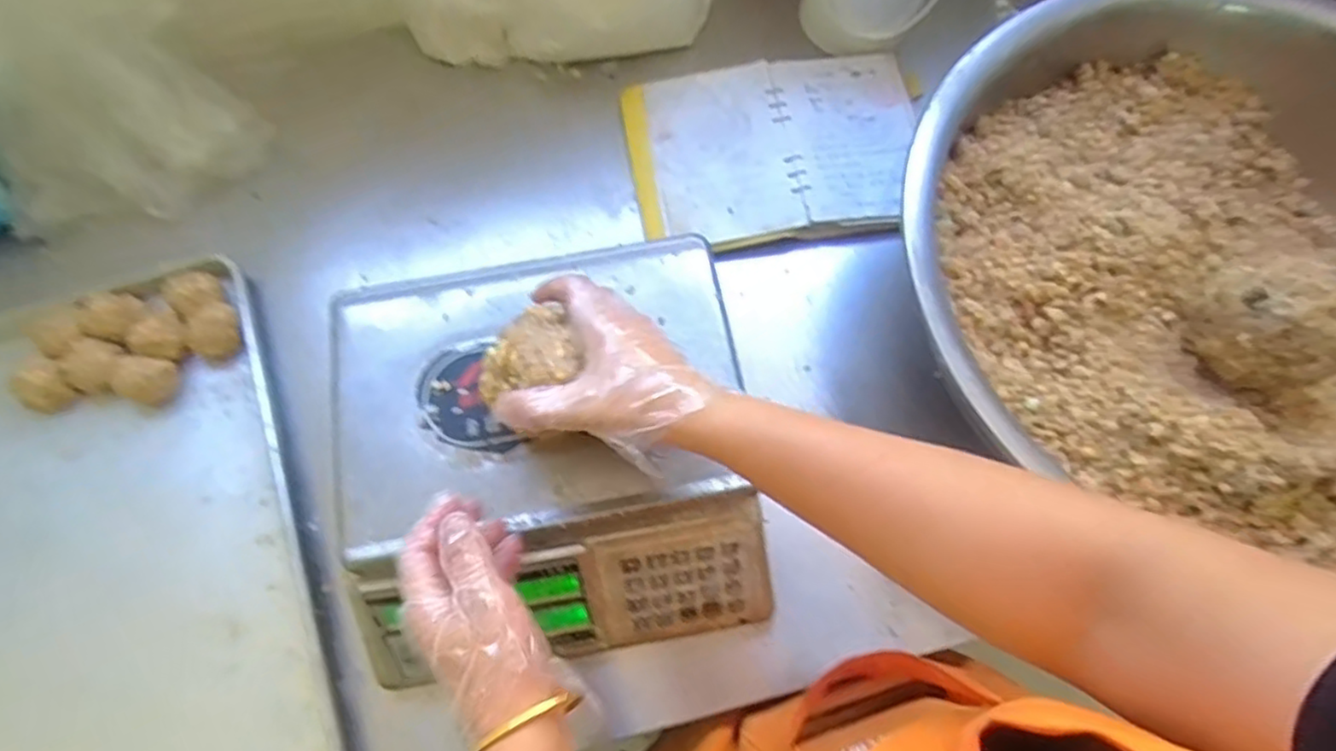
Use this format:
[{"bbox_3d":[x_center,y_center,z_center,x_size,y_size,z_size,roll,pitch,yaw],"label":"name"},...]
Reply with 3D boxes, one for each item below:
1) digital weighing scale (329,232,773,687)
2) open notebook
[{"bbox_3d":[-0.098,0.069,0.581,0.328,0.121,0.318,-9,72,-4],"label":"digital weighing scale"},{"bbox_3d":[0.120,-0.242,0.738,0.310,0.029,0.216,-9,72,-4],"label":"open notebook"}]

